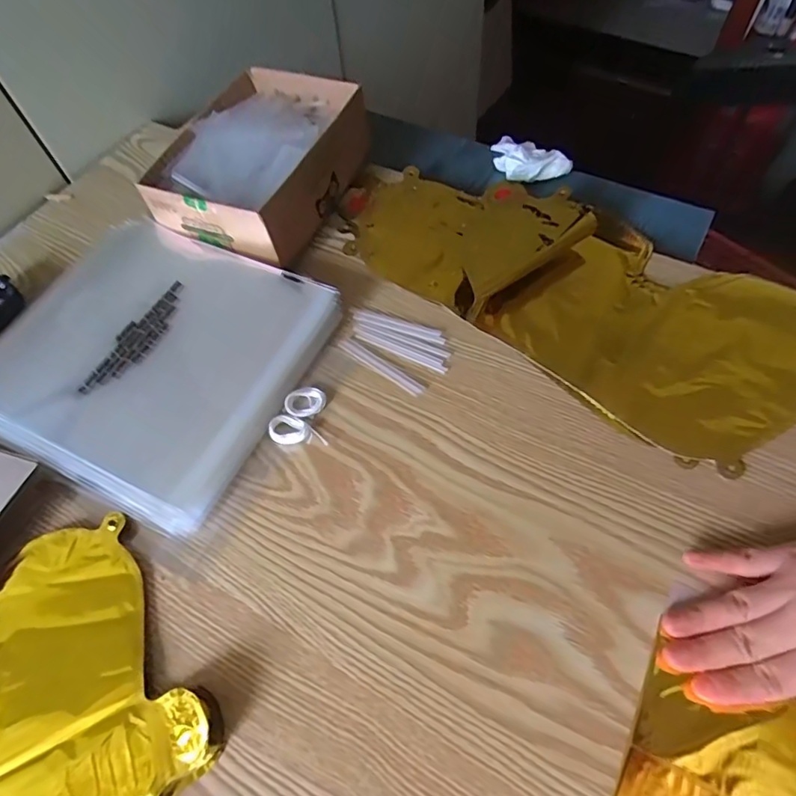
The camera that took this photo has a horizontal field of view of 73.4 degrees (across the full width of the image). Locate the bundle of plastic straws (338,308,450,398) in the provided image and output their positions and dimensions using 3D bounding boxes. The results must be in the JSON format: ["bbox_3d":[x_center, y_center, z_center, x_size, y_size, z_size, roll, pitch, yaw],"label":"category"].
[{"bbox_3d":[-0.002,-0.042,0.420,0.086,0.004,0.055,34,67,22],"label":"bundle of plastic straws"}]

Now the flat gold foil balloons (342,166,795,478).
[{"bbox_3d":[0.144,-0.100,0.436,0.409,0.032,0.185,34,68,22],"label":"flat gold foil balloons"}]

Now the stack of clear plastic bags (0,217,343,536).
[{"bbox_3d":[-0.192,-0.033,0.416,0.226,0.030,0.209,22,63,16],"label":"stack of clear plastic bags"}]

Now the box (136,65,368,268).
[{"bbox_3d":[-0.123,-0.211,0.488,0.148,0.072,0.189,17,62,14],"label":"box"}]

